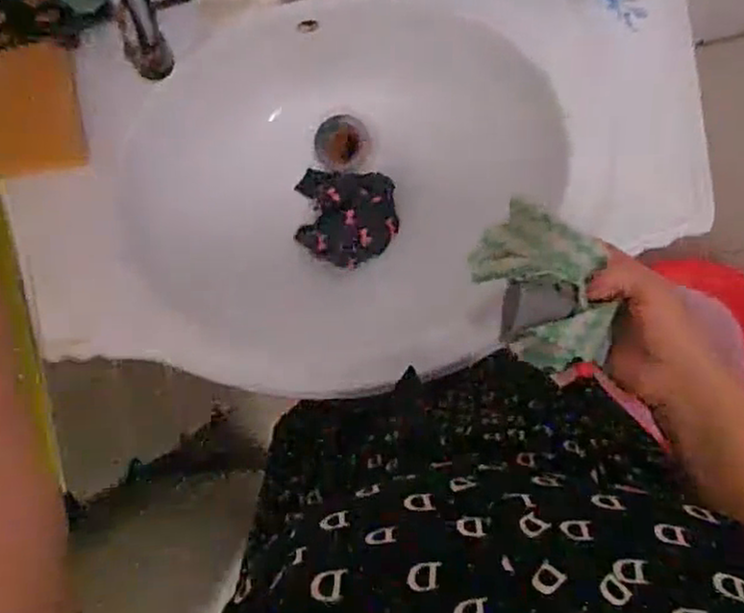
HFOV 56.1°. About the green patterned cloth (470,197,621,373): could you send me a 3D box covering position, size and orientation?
[{"bbox_3d":[0.117,-0.014,0.475,0.078,0.037,0.111,-28,90,6],"label":"green patterned cloth"}]

